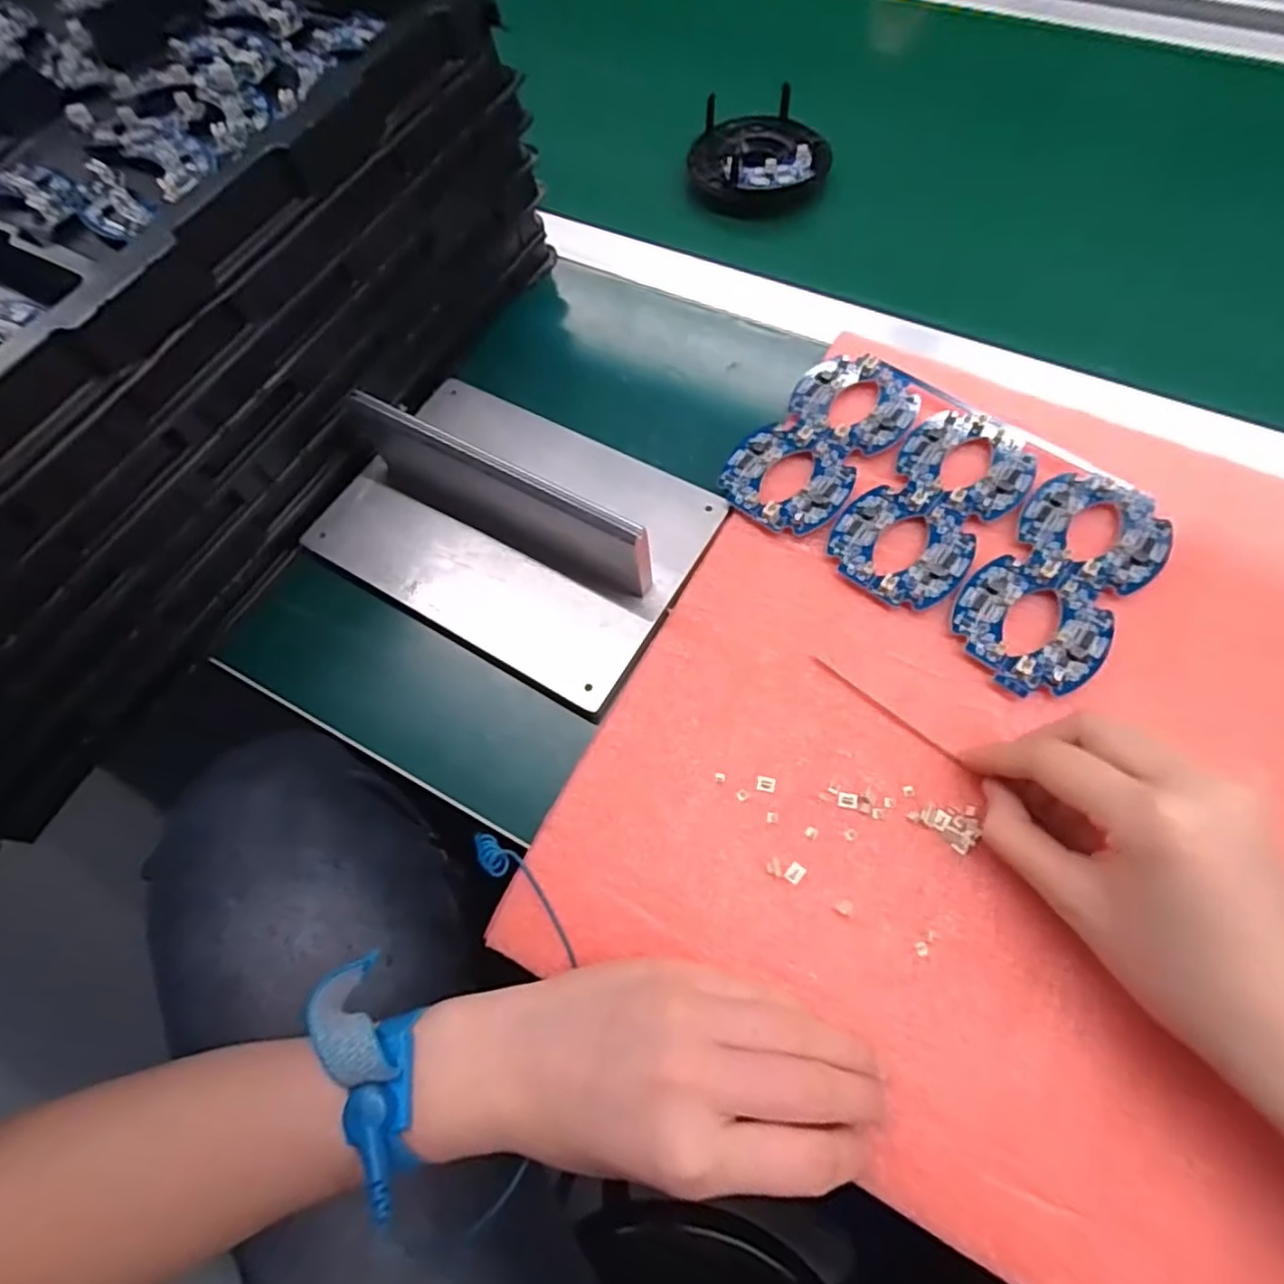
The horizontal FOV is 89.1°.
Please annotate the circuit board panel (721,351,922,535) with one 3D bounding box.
[{"bbox_3d":[0.102,-0.115,0.366,0.066,0.004,0.131,37,72,18],"label":"circuit board panel"}]

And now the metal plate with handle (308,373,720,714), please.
[{"bbox_3d":[-0.077,-0.080,0.344,0.216,0.057,0.145,29,70,15],"label":"metal plate with handle"}]

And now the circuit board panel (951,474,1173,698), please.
[{"bbox_3d":[0.206,-0.032,0.320,0.065,0.004,0.132,36,72,18],"label":"circuit board panel"}]

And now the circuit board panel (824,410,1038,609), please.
[{"bbox_3d":[0.153,-0.074,0.342,0.066,0.004,0.127,36,72,18],"label":"circuit board panel"}]

